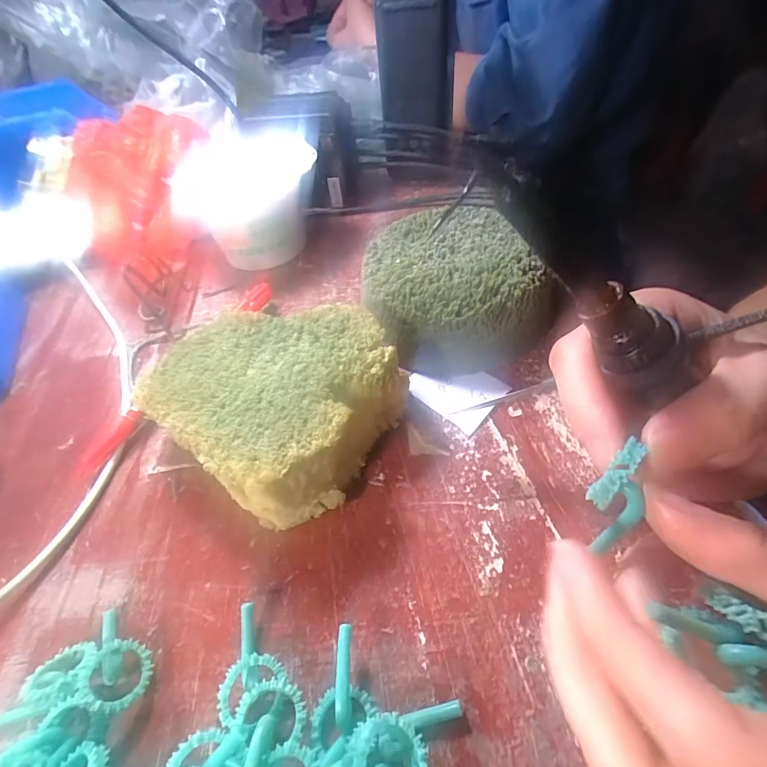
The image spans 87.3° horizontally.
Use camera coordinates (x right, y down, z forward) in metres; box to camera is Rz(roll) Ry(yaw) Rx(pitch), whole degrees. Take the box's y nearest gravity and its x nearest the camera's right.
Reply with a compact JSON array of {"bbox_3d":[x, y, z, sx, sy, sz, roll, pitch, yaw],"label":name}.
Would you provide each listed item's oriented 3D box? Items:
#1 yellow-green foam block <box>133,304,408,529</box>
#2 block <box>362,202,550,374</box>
[{"bbox_3d":[-0.048,0.006,0.193,0.106,0.043,0.098,28,58,27],"label":"yellow-green foam block"},{"bbox_3d":[0.039,-0.057,0.233,0.097,0.046,0.101,-12,49,-4],"label":"block"}]

